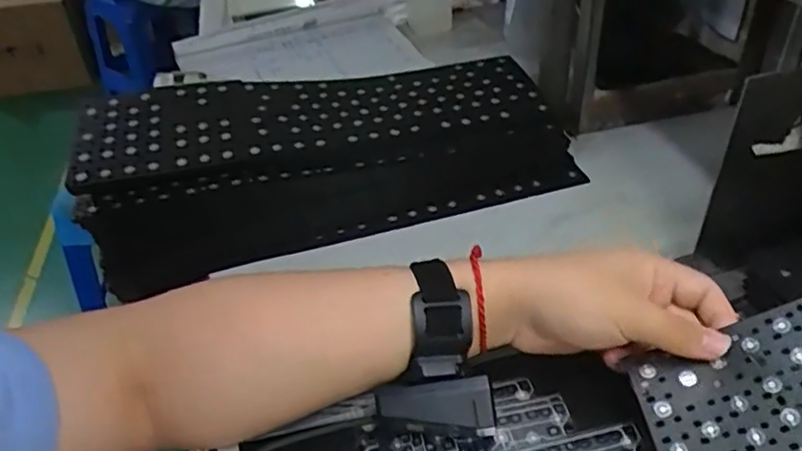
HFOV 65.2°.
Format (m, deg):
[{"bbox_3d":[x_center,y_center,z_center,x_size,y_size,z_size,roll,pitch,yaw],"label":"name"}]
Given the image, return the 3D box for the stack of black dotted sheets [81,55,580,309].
[{"bbox_3d":[-0.063,-0.066,0.585,0.431,0.114,0.170,-13,40,-11],"label":"stack of black dotted sheets"}]

